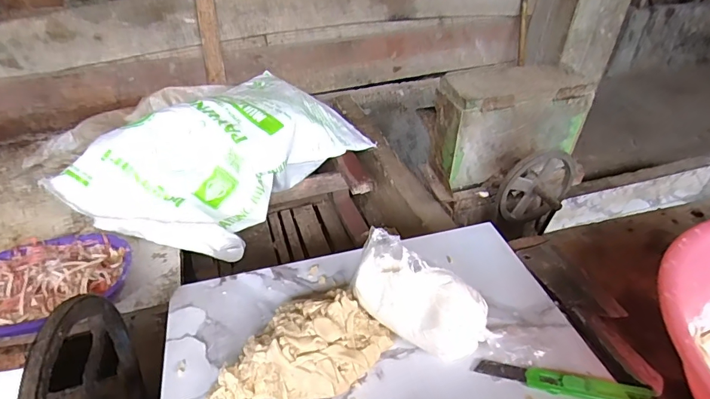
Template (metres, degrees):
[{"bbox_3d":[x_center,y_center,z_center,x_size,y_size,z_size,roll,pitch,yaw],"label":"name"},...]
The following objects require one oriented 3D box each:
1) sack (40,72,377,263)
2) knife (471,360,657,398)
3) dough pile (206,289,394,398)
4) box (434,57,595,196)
[{"bbox_3d":[-0.307,-0.107,1.052,0.379,0.203,0.633,25,44,26],"label":"sack"},{"bbox_3d":[0.239,0.201,0.473,0.198,0.014,0.037,13,39,13],"label":"knife"},{"bbox_3d":[-0.065,0.175,0.491,0.202,0.059,0.127,-27,47,-32],"label":"dough pile"},{"bbox_3d":[0.368,-0.184,1.049,0.329,0.228,0.151,-12,40,-17],"label":"box"}]

